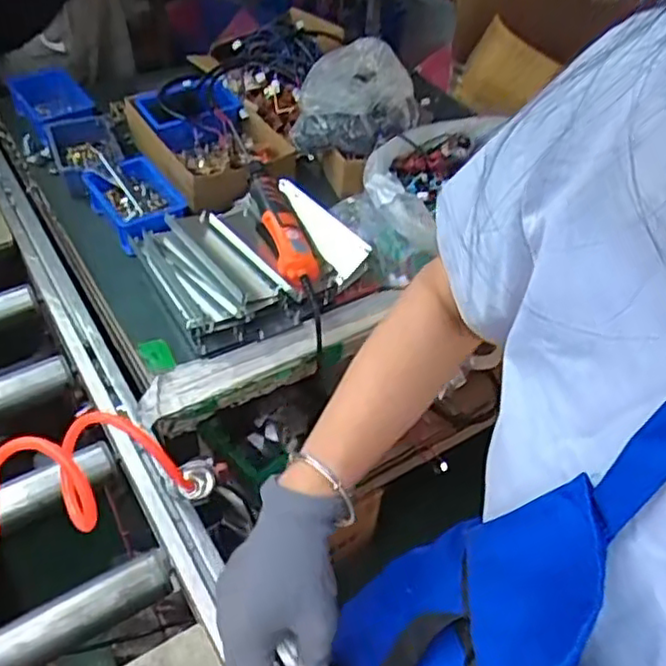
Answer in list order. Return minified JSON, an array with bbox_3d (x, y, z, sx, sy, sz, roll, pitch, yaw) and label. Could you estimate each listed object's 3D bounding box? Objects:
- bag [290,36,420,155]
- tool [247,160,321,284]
[{"bbox_3d":[0.035,-0.358,1.025,0.182,0.109,0.181,5,46,1],"label":"bag"},{"bbox_3d":[-0.071,-0.145,0.862,0.052,0.041,0.211,-14,48,-17],"label":"tool"}]

